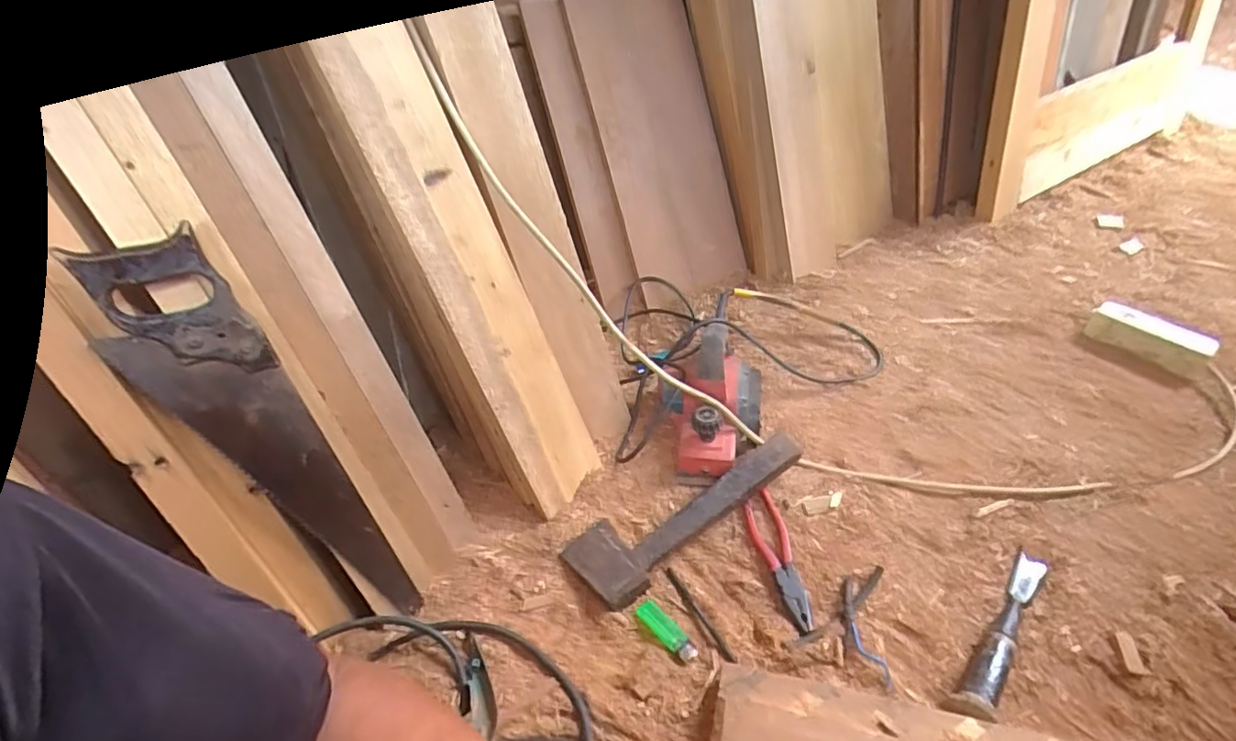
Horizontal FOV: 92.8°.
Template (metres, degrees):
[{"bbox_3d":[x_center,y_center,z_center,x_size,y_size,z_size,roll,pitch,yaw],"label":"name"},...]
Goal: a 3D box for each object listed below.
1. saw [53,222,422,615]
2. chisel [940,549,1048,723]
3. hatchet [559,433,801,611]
[{"bbox_3d":[-0.335,0.090,0.589,0.101,0.463,0.023,-28,33,-13],"label":"saw"},{"bbox_3d":[0.415,0.277,0.636,0.037,0.030,0.233,28,52,32],"label":"chisel"},{"bbox_3d":[0.085,0.171,0.774,0.319,0.058,0.113,-30,48,-25],"label":"hatchet"}]

